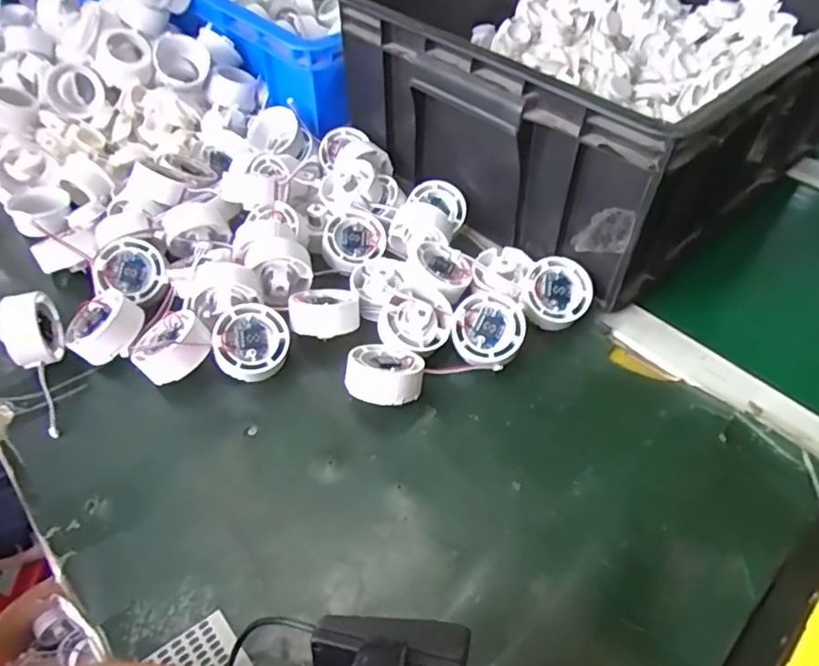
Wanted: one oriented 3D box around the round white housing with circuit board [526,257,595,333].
[{"bbox_3d":[0.120,-0.032,0.479,0.052,0.020,0.056,1,77,-2],"label":"round white housing with circuit board"}]

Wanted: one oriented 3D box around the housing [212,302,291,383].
[{"bbox_3d":[-0.119,0.007,0.445,0.055,0.017,0.055,5,74,-16],"label":"housing"}]

